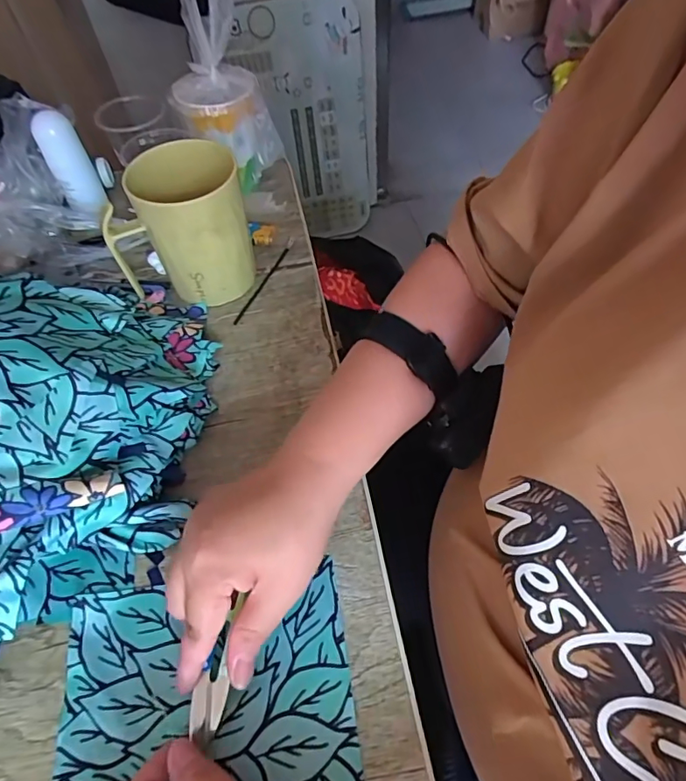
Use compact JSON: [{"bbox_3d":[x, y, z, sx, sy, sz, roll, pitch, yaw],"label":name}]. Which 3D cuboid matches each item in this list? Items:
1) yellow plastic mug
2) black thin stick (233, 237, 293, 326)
[{"bbox_3d":[-0.125,-0.137,0.411,0.102,0.113,0.084,-2,56,1],"label":"yellow plastic mug"},{"bbox_3d":[-0.070,-0.100,0.454,0.006,0.004,0.111,18,58,14],"label":"black thin stick"}]

